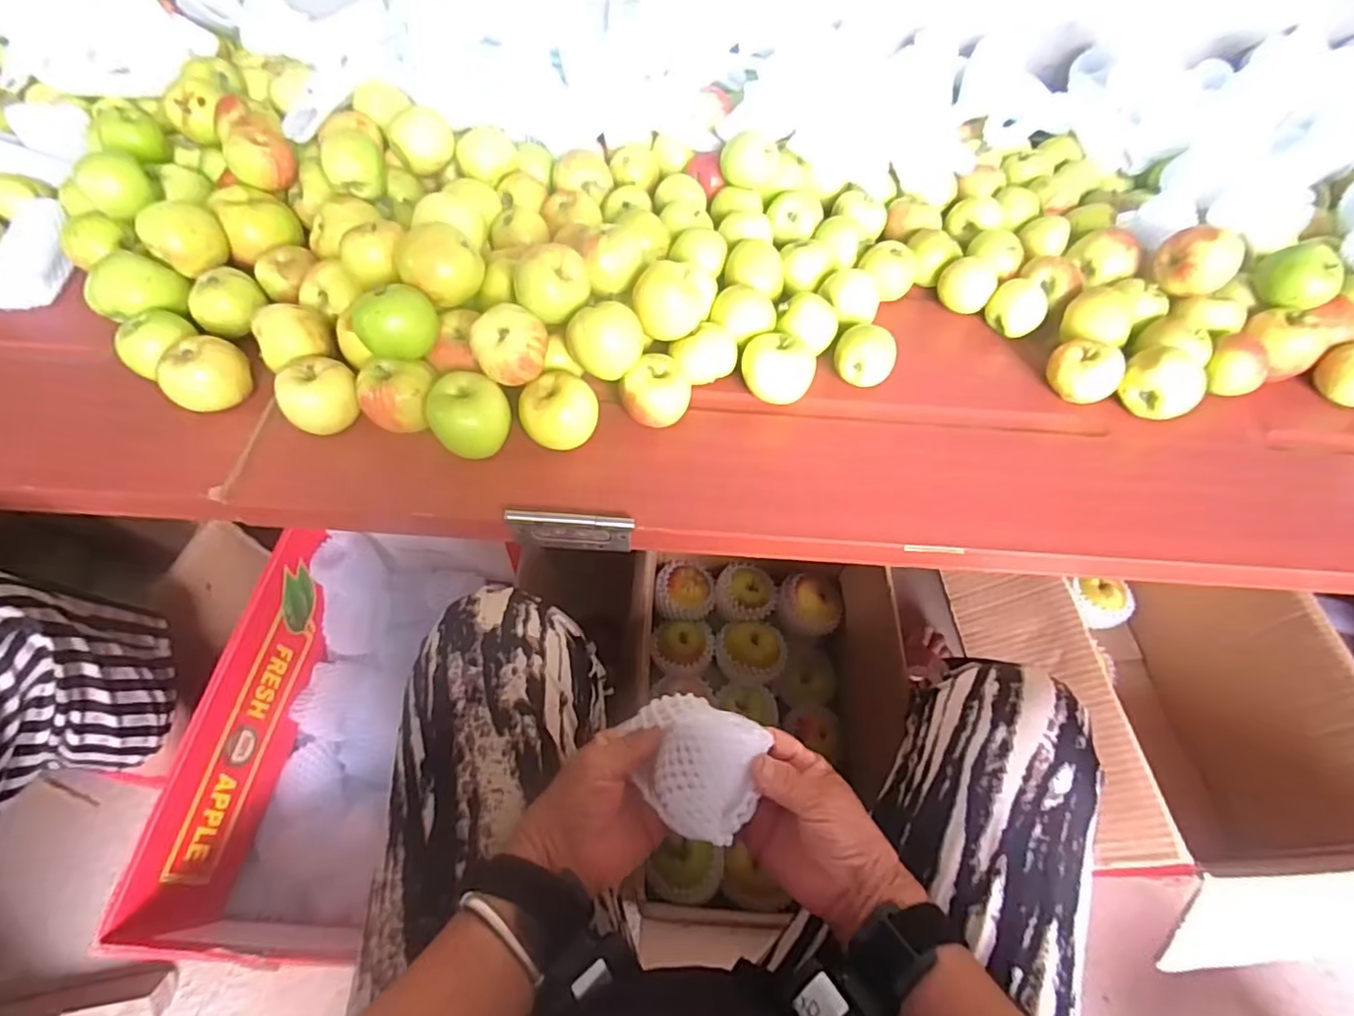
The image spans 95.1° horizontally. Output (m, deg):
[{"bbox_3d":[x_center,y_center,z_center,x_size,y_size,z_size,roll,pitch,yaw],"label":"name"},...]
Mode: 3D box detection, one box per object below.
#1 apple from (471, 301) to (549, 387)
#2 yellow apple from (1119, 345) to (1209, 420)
[{"bbox_3d":[-0.136,-0.132,0.511,0.057,0.044,0.053,-16,60,-14],"label":"apple"},{"bbox_3d":[0.459,-0.120,0.580,0.054,0.050,0.065,-35,66,-23],"label":"yellow apple"}]

